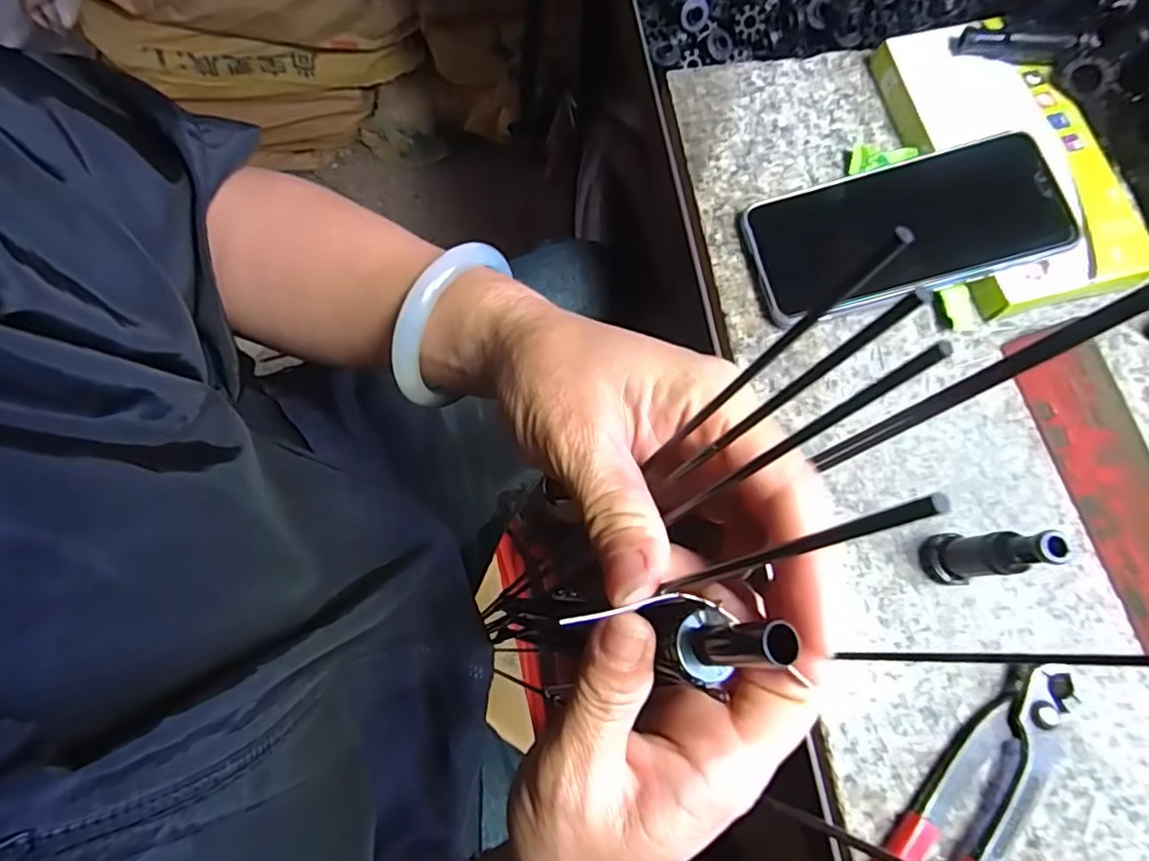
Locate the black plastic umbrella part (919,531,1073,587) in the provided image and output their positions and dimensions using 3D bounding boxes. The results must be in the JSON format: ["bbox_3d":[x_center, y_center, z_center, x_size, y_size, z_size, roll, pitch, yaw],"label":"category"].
[{"bbox_3d":[0.182,0.056,0.265,0.019,0.068,0.023,2,76,-1],"label":"black plastic umbrella part"}]

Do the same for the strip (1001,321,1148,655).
[{"bbox_3d":[0.272,0.056,0.287,0.008,0.035,0.225,-1,70,-43],"label":"strip"}]

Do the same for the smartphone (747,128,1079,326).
[{"bbox_3d":[0.175,-0.109,0.320,0.158,0.010,0.078,-12,71,6],"label":"smartphone"}]

